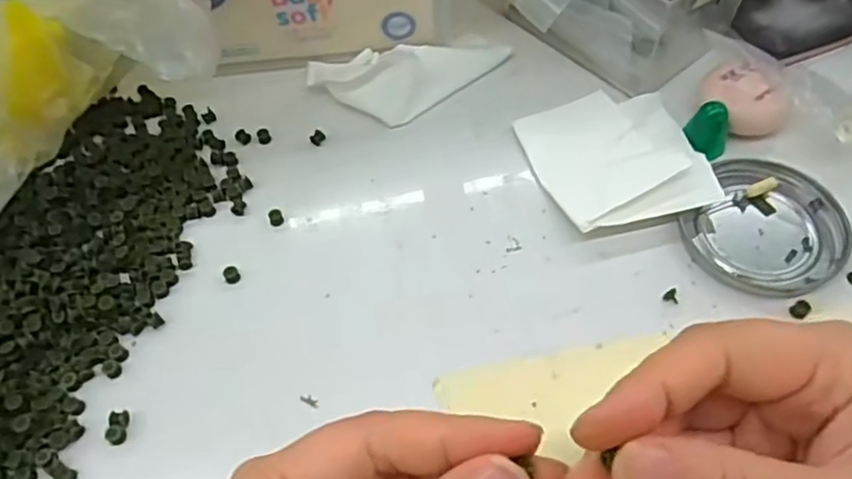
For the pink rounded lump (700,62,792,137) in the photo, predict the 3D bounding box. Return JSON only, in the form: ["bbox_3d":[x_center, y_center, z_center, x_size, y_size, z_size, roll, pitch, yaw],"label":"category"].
[{"bbox_3d":[0.175,-0.080,0.366,0.025,0.026,0.046,-24,59,-12],"label":"pink rounded lump"}]

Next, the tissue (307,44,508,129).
[{"bbox_3d":[-0.008,-0.098,0.398,0.119,0.019,0.054,-11,57,-4],"label":"tissue"}]

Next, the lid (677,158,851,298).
[{"bbox_3d":[0.171,-0.004,0.334,0.071,0.012,0.074,-1,57,2],"label":"lid"}]

